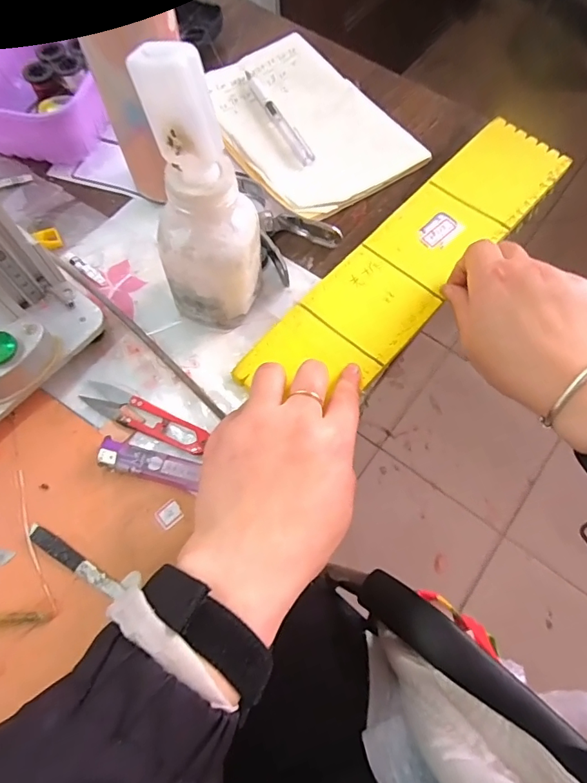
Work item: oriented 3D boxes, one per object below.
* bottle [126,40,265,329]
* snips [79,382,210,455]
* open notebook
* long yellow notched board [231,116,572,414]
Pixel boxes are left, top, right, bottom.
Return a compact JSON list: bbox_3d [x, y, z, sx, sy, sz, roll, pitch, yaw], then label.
[{"bbox_3d":[-0.055,-0.104,0.288,0.062,0.175,0.051,13,68,4],"label":"bottle"},{"bbox_3d":[-0.106,0.017,0.329,0.099,0.006,0.021,23,69,8],"label":"snips"},{"bbox_3d":[0.008,-0.252,0.437,0.140,0.006,0.206,-33,72,-13],"label":"open notebook"},{"bbox_3d":[0.100,-0.108,0.372,0.084,0.005,0.335,43,74,15],"label":"long yellow notched board"}]

